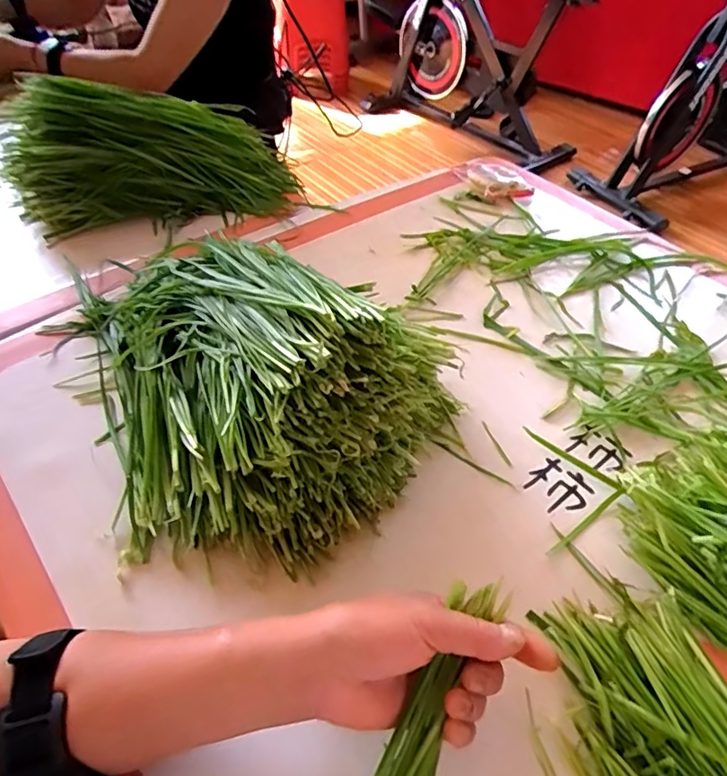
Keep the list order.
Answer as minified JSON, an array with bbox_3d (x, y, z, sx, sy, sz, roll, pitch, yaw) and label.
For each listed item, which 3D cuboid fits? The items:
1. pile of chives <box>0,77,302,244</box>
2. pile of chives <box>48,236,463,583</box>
[{"bbox_3d":[-0.258,-0.294,0.670,0.326,0.128,0.168,-11,49,-14],"label":"pile of chives"},{"bbox_3d":[-0.099,-0.030,0.429,0.246,0.141,0.311,-28,54,-24],"label":"pile of chives"}]

